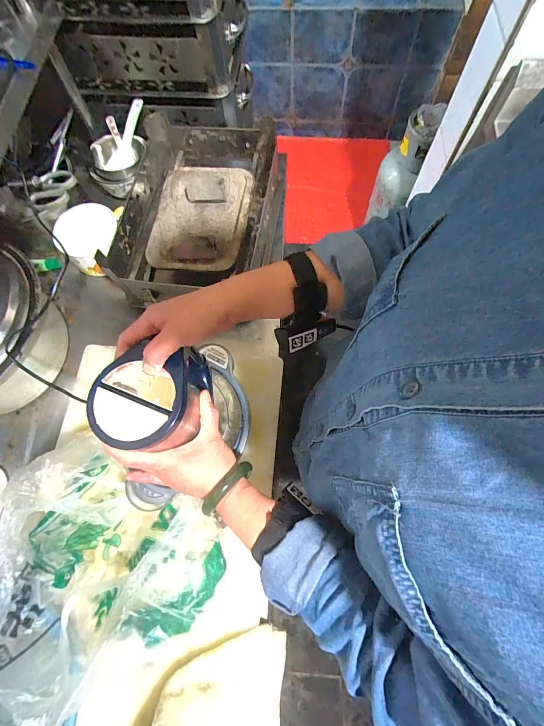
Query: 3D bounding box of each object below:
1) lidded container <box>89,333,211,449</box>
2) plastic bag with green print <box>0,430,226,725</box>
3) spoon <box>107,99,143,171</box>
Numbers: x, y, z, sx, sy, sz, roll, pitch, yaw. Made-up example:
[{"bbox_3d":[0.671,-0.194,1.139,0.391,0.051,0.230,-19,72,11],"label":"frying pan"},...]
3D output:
[{"bbox_3d":[-0.128,0.043,0.388,0.104,0.114,0.108,-17,71,-4],"label":"lidded container"},{"bbox_3d":[-0.238,0.261,0.429,0.280,0.131,0.239,38,77,14],"label":"plastic bag with green print"},{"bbox_3d":[-0.329,-0.516,0.769,0.048,0.022,0.158,16,90,8],"label":"spoon"}]

